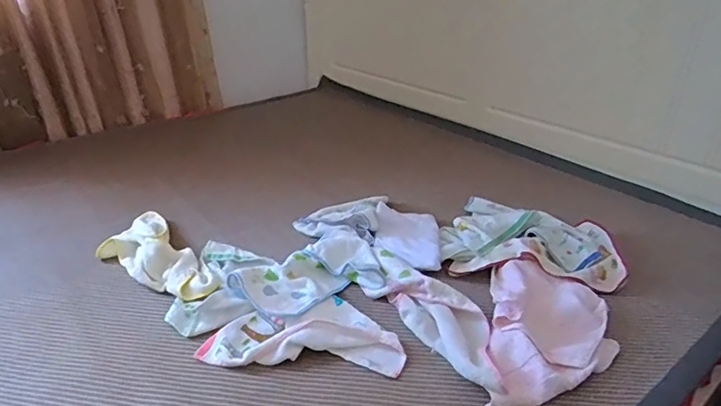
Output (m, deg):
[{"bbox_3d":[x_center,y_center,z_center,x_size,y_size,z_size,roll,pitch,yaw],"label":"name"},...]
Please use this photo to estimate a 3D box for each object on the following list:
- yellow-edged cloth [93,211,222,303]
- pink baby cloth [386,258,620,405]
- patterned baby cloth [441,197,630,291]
[{"bbox_3d":[-0.438,0.102,1.024,0.158,0.062,0.418,-21,34,-34],"label":"yellow-edged cloth"},{"bbox_3d":[0.275,0.189,0.866,0.351,0.055,0.302,-14,31,-25],"label":"pink baby cloth"},{"bbox_3d":[0.367,0.078,1.070,0.374,0.043,0.285,10,30,18],"label":"patterned baby cloth"}]

